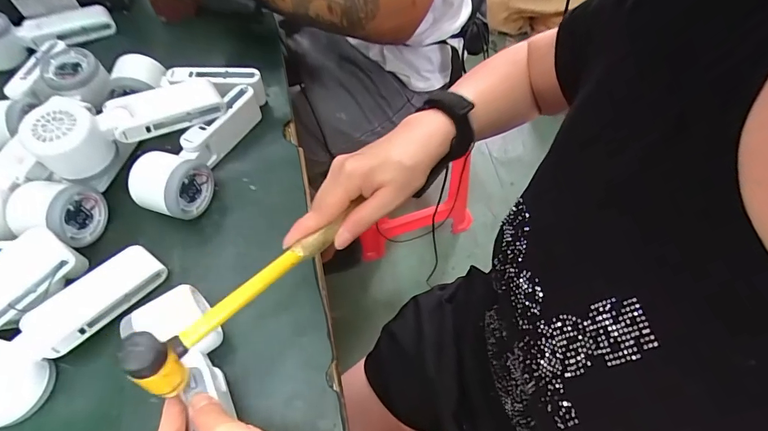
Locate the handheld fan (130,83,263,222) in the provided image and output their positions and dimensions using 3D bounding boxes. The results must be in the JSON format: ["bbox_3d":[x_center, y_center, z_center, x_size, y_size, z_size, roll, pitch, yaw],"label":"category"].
[{"bbox_3d":[-0.190,-0.072,0.408,0.049,0.050,0.160,16,62,11],"label":"handheld fan"}]

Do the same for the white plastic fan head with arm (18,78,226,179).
[{"bbox_3d":[-0.243,-0.092,0.381,0.163,0.048,0.053,-29,63,-27],"label":"white plastic fan head with arm"}]

